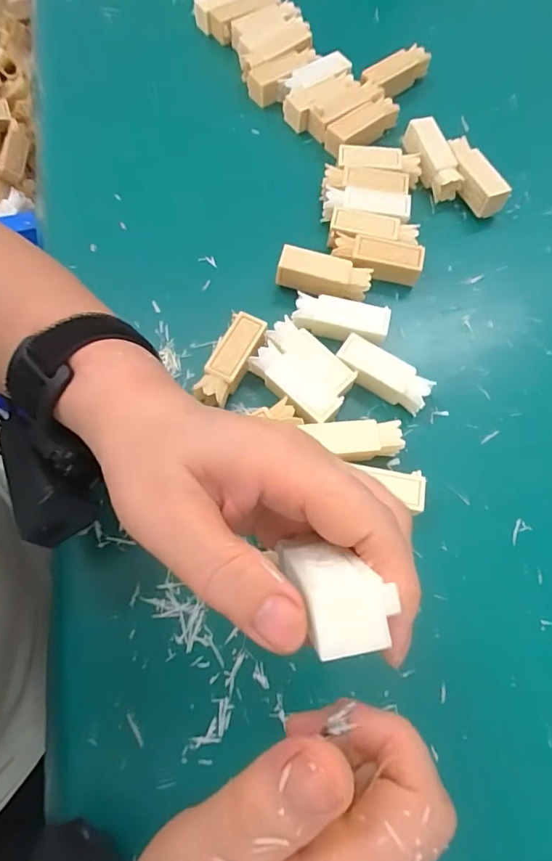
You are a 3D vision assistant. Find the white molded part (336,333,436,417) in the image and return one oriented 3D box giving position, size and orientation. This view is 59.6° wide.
[{"bbox_3d":[0.066,-0.034,0.301,0.059,0.019,0.021,31,72,11],"label":"white molded part"}]

